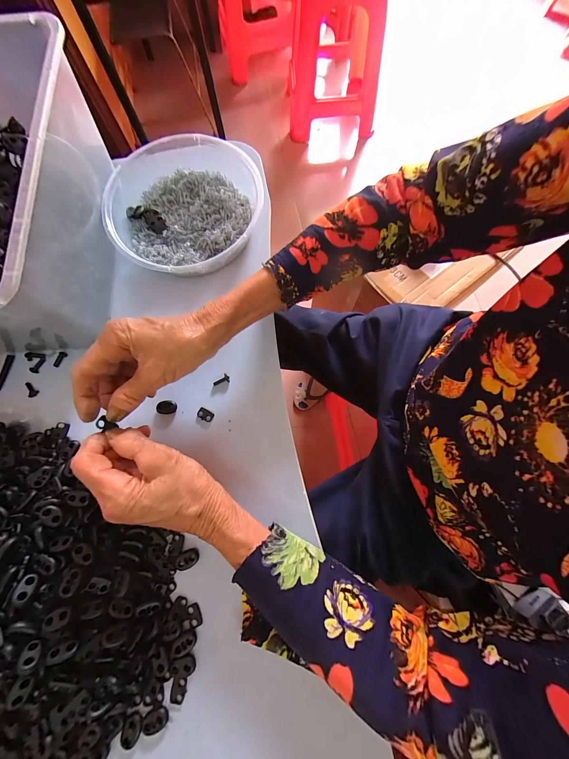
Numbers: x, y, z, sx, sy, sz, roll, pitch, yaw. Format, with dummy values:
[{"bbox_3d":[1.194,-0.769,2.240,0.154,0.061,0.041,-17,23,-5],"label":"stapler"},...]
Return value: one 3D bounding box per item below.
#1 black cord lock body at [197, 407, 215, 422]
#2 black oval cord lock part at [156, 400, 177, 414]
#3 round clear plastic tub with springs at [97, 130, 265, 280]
[{"bbox_3d":[-0.087,0.039,0.307,0.018,0.004,0.012,29,78,8],"label":"black cord lock body"},{"bbox_3d":[-0.130,0.031,0.308,0.020,0.006,0.014,-5,76,0],"label":"black oval cord lock part"},{"bbox_3d":[-0.123,-0.211,0.343,0.185,0.038,0.188,0,76,2],"label":"round clear plastic tub with springs"}]

